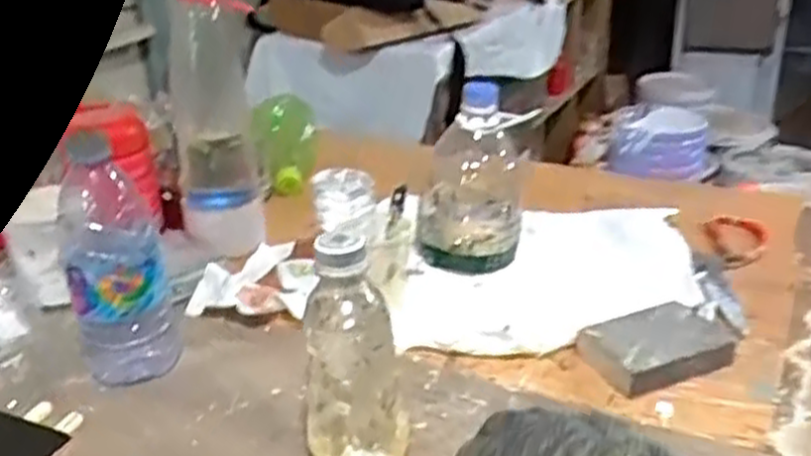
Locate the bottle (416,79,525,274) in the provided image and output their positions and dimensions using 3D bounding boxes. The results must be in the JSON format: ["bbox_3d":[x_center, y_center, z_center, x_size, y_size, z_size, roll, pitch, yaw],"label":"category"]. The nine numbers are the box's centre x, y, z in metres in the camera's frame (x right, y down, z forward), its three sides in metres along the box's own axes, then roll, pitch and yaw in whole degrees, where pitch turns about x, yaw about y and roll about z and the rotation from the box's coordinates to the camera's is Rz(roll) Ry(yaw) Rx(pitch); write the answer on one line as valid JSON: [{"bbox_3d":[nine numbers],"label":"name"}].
[{"bbox_3d":[0.064,-0.048,0.751,0.098,0.165,0.099,3,26,6],"label":"bottle"}]

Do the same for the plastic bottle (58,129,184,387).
[{"bbox_3d":[-0.215,0.030,0.586,0.073,0.176,0.054,-10,28,-20],"label":"plastic bottle"}]

